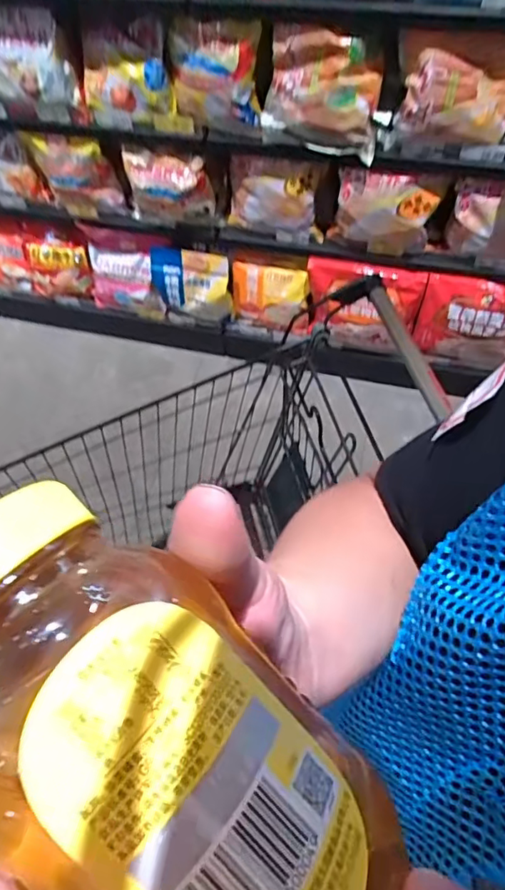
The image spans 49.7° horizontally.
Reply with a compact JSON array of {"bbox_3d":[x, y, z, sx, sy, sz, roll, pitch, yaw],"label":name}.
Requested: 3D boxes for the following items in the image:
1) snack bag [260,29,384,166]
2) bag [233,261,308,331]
[{"bbox_3d":[0.134,-0.737,1.140,0.258,0.226,0.093,29,63,19],"label":"snack bag"},{"bbox_3d":[0.050,-0.435,1.580,0.210,0.169,0.054,12,59,11],"label":"bag"}]

